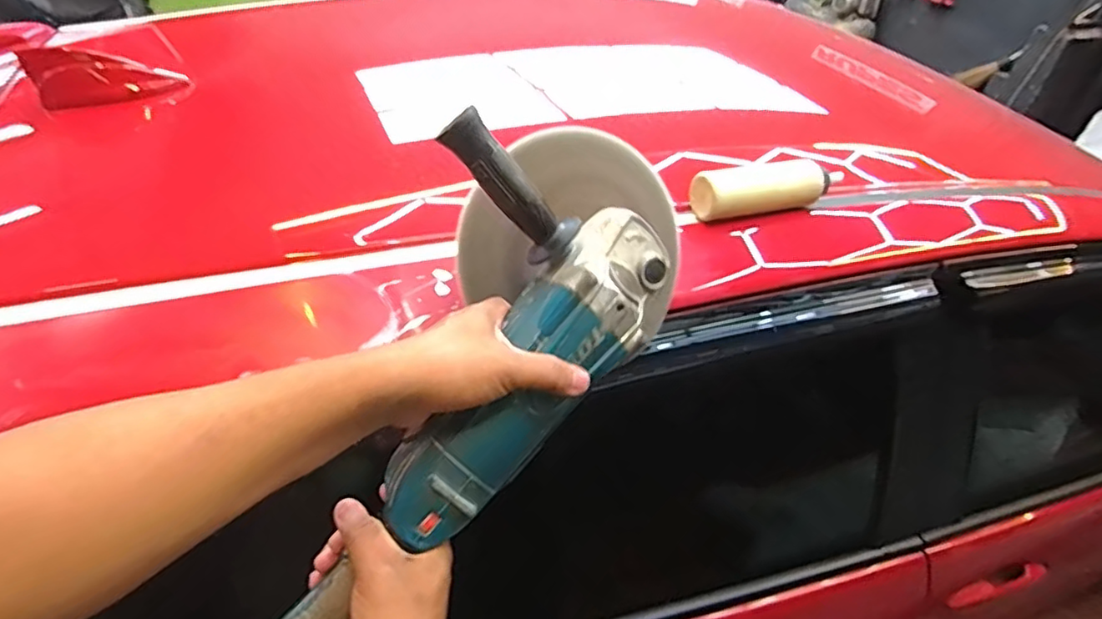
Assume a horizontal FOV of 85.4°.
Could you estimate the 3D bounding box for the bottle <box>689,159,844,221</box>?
[{"bbox_3d":[0.250,-0.140,0.680,0.184,0.050,0.052,-10,44,-18],"label":"bottle"}]

